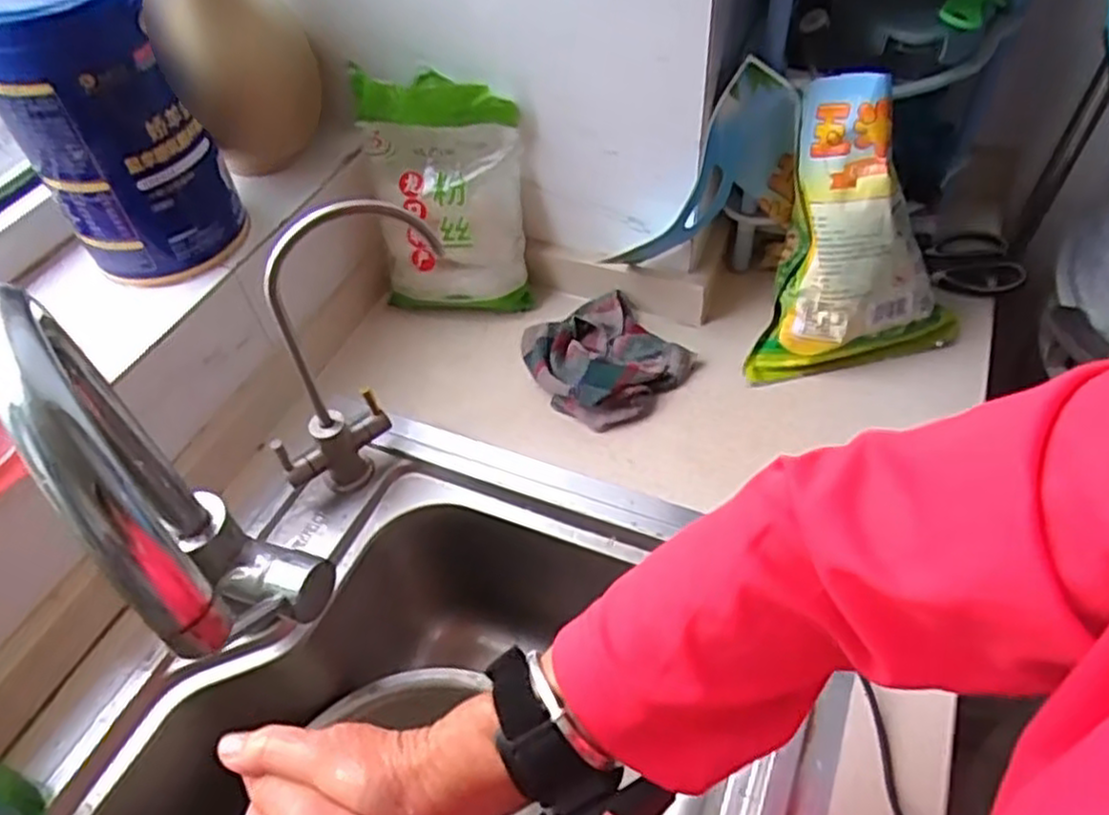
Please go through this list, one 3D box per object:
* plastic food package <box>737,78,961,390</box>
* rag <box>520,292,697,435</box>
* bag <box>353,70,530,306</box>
[{"bbox_3d":[0.248,-0.150,0.632,0.174,0.246,0.084,-13,29,-6],"label":"plastic food package"},{"bbox_3d":[0.043,-0.047,0.692,0.123,0.034,0.139,-36,56,-23],"label":"rag"},{"bbox_3d":[-0.099,-0.185,0.701,0.141,0.218,0.071,-1,50,5],"label":"bag"}]

